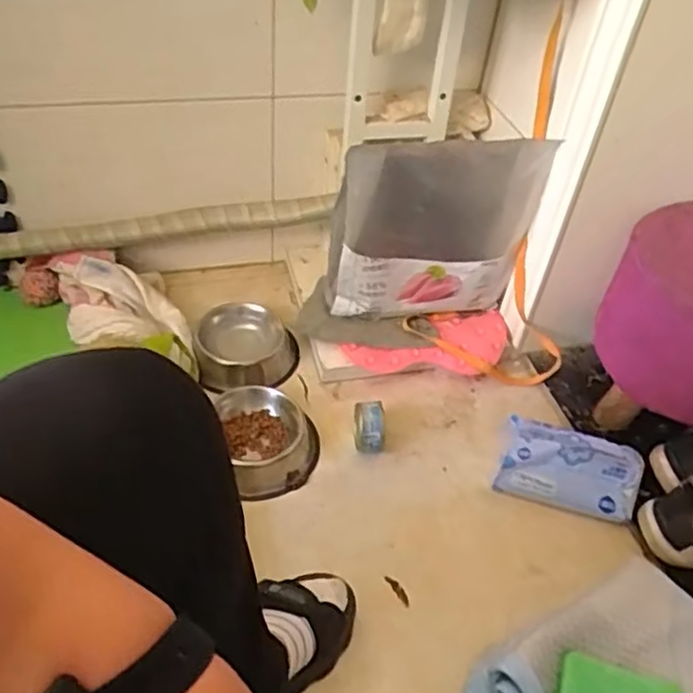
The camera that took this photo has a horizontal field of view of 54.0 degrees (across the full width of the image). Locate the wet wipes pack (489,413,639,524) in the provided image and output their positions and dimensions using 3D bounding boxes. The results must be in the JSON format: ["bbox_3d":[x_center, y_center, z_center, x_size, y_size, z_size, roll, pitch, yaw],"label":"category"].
[{"bbox_3d":[0.290,0.160,0.886,0.169,0.086,0.086,18,45,12],"label":"wet wipes pack"}]

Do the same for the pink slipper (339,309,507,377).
[{"bbox_3d":[0.128,0.007,1.053,0.260,0.059,0.104,-10,46,-16],"label":"pink slipper"}]

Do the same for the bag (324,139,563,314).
[{"bbox_3d":[0.125,-0.159,0.973,0.279,0.298,0.055,-3,45,-12],"label":"bag"}]

